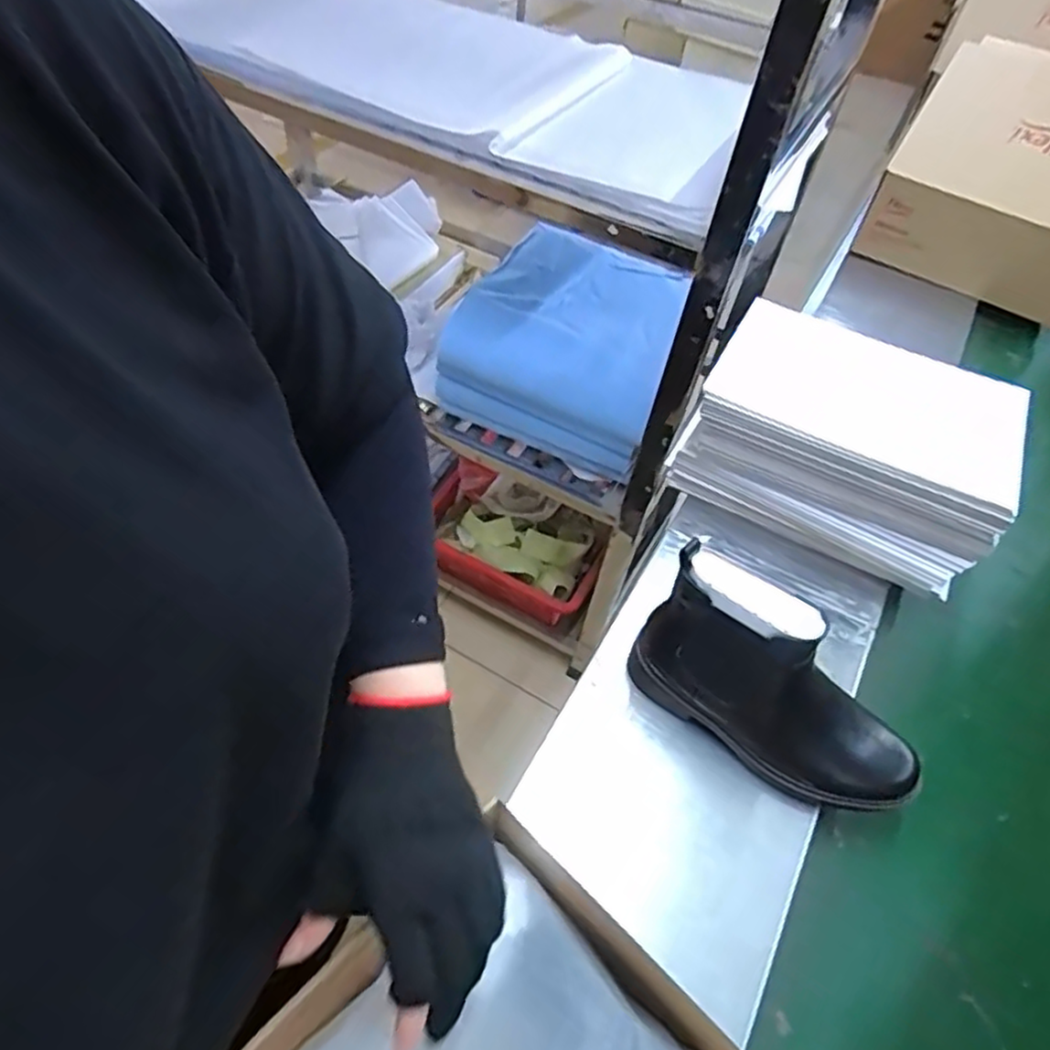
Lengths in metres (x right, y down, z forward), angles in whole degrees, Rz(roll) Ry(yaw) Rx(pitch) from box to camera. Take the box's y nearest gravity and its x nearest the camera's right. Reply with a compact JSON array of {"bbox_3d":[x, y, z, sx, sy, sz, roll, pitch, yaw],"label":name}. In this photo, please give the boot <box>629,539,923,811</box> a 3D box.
[{"bbox_3d":[0.215,0.137,0.569,0.247,0.168,0.082,28,55,15],"label":"boot"}]

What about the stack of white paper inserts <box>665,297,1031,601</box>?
[{"bbox_3d":[0.354,-0.089,0.782,0.317,0.153,0.219,28,55,15],"label":"stack of white paper inserts"}]

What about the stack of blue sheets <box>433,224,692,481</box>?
[{"bbox_3d":[0.075,-0.273,1.106,0.331,0.184,0.271,27,55,14],"label":"stack of blue sheets"}]

